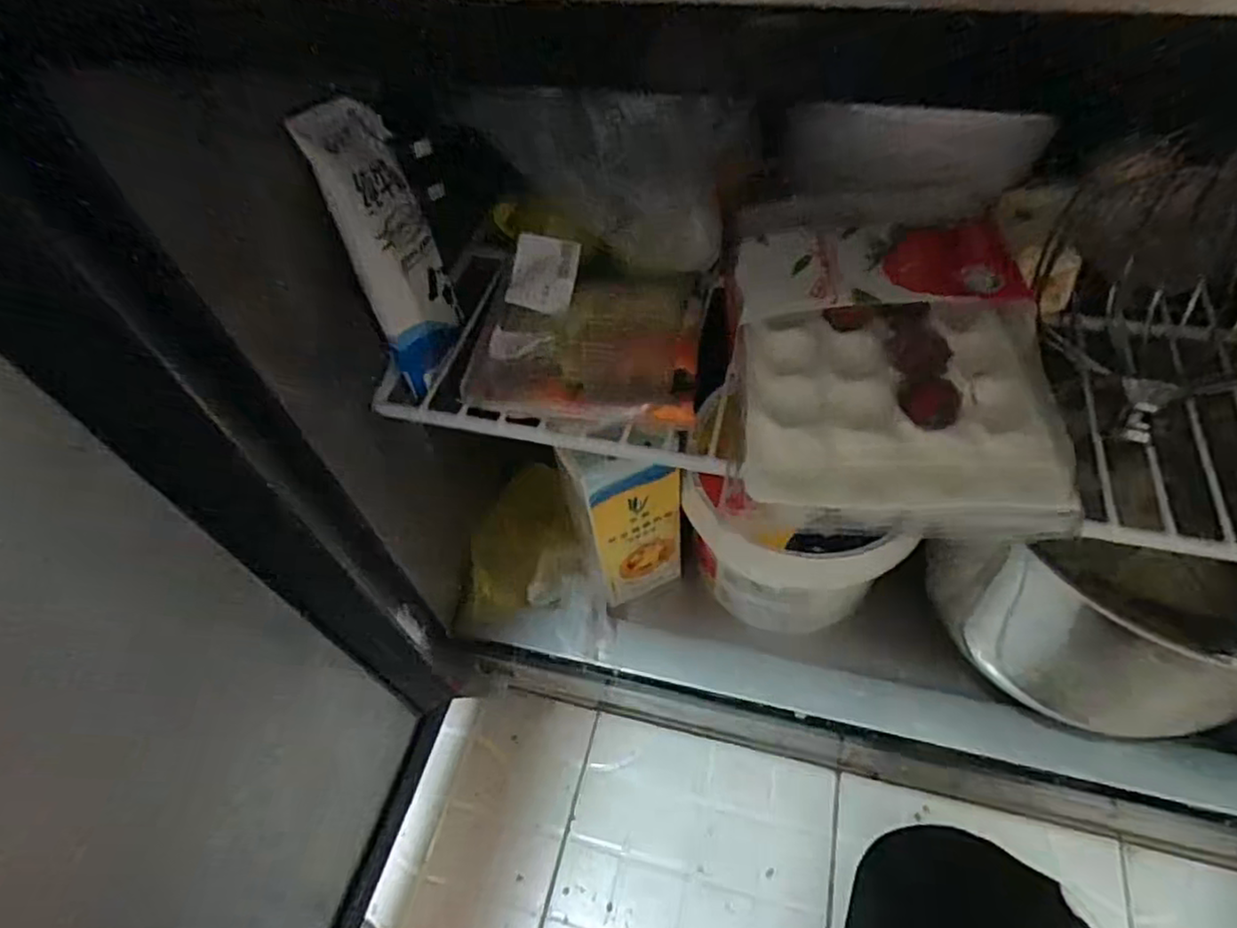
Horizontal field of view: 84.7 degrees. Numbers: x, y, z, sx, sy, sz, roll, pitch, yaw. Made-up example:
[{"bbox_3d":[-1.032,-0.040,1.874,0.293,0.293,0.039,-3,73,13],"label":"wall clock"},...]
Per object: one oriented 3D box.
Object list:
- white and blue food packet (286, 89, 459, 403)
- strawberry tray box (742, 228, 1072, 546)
[{"bbox_3d":[-0.130,-0.118,0.385,0.028,0.151,0.066,3,37,26],"label":"white and blue food packet"},{"bbox_3d":[0.139,-0.050,0.342,0.149,0.045,0.162,2,55,7],"label":"strawberry tray box"}]

